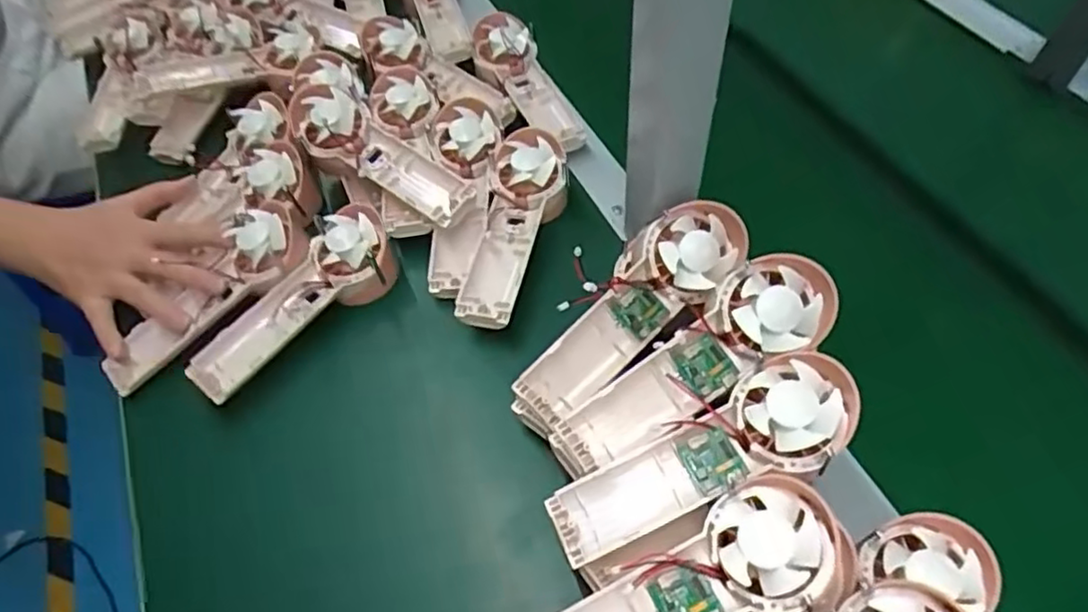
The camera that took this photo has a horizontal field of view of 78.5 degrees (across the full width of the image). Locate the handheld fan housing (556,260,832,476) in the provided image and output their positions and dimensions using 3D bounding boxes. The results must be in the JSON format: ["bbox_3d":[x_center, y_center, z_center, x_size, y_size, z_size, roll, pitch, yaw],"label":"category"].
[{"bbox_3d":[0.090,0.035,0.397,0.177,0.034,0.053,-37,58,6],"label":"handheld fan housing"}]

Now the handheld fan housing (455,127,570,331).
[{"bbox_3d":[-0.021,-0.066,0.528,0.060,0.036,0.183,7,56,10],"label":"handheld fan housing"}]

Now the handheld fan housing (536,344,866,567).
[{"bbox_3d":[0.089,0.085,0.370,0.178,0.023,0.055,-30,57,3],"label":"handheld fan housing"}]

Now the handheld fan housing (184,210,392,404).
[{"bbox_3d":[-0.184,-0.001,0.498,0.056,0.044,0.171,30,63,23],"label":"handheld fan housing"}]

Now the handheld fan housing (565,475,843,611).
[{"bbox_3d":[0.066,0.149,0.338,0.173,0.027,0.058,-34,57,9],"label":"handheld fan housing"}]

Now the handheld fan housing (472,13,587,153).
[{"bbox_3d":[-0.015,-0.203,0.630,0.064,0.053,0.180,-20,56,-9],"label":"handheld fan housing"}]

